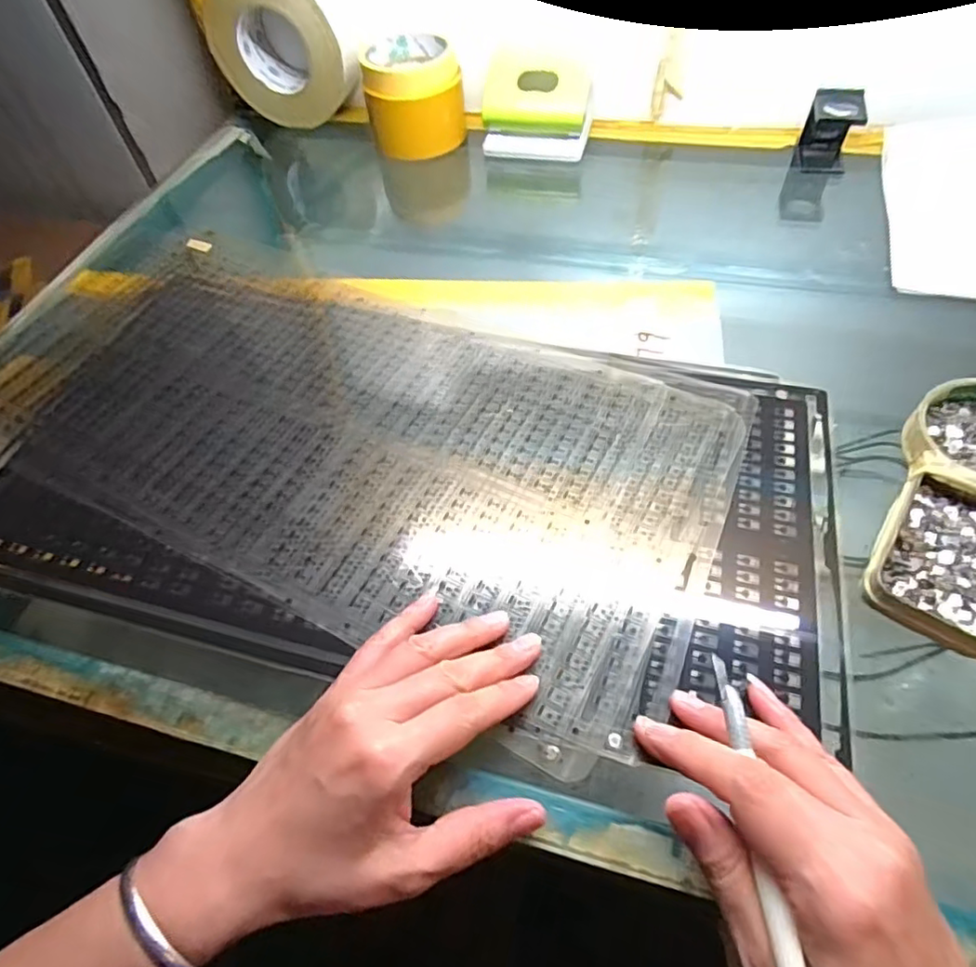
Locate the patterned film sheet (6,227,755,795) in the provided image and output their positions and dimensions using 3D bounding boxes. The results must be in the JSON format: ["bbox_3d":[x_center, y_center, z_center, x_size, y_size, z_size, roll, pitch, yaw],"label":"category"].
[{"bbox_3d":[-0.091,-0.038,0.385,0.471,0.005,0.245,21,60,18],"label":"patterned film sheet"}]

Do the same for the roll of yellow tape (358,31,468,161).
[{"bbox_3d":[-0.071,-0.388,0.583,0.092,0.078,0.092,-3,56,4],"label":"roll of yellow tape"}]

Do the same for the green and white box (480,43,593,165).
[{"bbox_3d":[0.047,-0.362,0.555,0.103,0.073,0.052,5,57,9],"label":"green and white box"}]

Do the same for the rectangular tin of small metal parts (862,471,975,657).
[{"bbox_3d":[0.237,0.039,0.295,0.065,0.012,0.094,32,64,24],"label":"rectangular tin of small metal parts"}]

